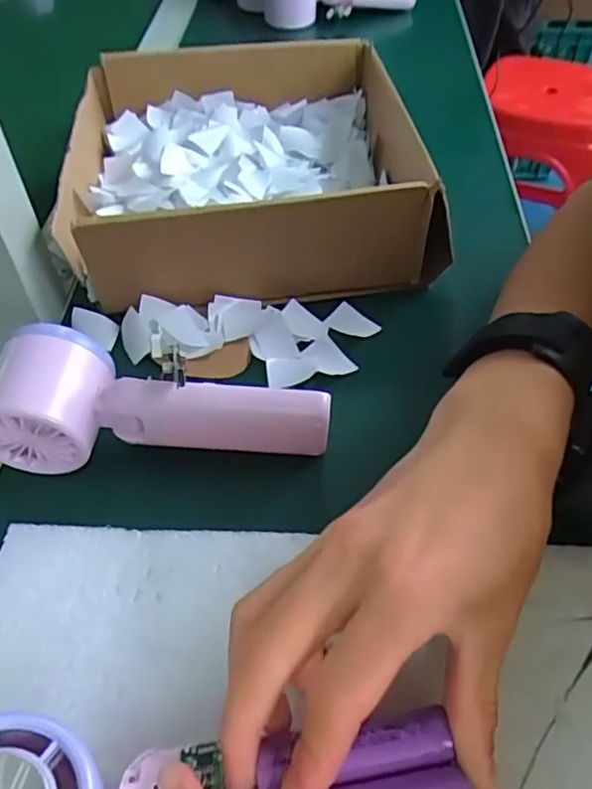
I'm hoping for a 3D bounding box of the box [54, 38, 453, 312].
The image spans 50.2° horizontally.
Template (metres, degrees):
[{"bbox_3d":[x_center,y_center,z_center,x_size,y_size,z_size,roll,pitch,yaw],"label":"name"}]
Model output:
[{"bbox_3d":[-0.035,-0.160,0.434,0.215,0.074,0.221,-7,50,-5],"label":"box"}]

